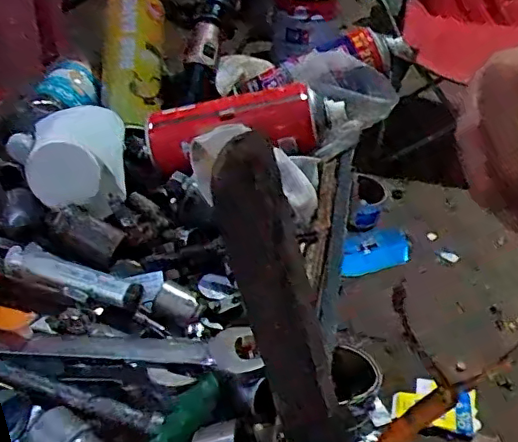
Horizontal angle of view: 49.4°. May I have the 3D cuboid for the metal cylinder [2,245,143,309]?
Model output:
[{"bbox_3d":[-0.142,0.041,0.424,0.107,0.022,0.019,12,38,8],"label":"metal cylinder"}]

